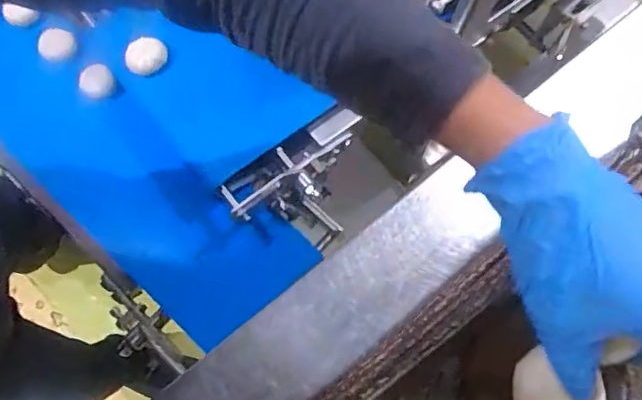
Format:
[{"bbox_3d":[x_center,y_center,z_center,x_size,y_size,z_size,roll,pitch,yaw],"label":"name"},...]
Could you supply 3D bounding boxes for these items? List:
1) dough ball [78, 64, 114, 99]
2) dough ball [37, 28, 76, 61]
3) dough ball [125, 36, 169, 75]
[{"bbox_3d":[-0.334,-0.176,0.838,0.048,0.030,0.040,-31,76,-11],"label":"dough ball"},{"bbox_3d":[-0.401,-0.235,0.852,0.055,0.025,0.041,16,72,3],"label":"dough ball"},{"bbox_3d":[-0.236,-0.194,0.766,0.057,0.035,0.038,-8,72,-5],"label":"dough ball"}]

